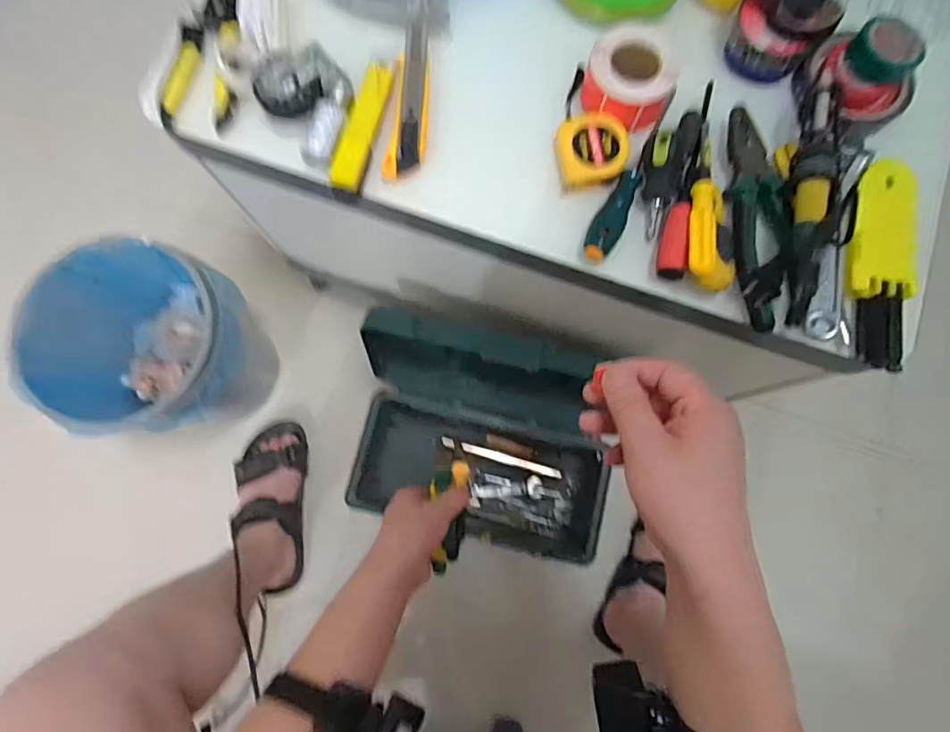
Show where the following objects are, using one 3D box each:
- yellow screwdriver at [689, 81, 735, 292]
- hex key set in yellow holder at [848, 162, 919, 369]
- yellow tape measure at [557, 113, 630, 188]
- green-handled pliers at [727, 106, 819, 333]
[{"bbox_3d":[0.194,-0.153,0.419,0.038,0.035,0.189,9,68,0],"label":"yellow screwdriver"},{"bbox_3d":[0.319,-0.082,0.398,0.046,0.029,0.164,8,80,0],"label":"hex key set in yellow holder"},{"bbox_3d":[0.100,-0.180,0.433,0.058,0.039,0.057,-12,81,-3],"label":"yellow tape measure"},{"bbox_3d":[0.228,-0.123,0.398,0.038,0.038,0.184,-2,81,-2],"label":"green-handled pliers"}]

